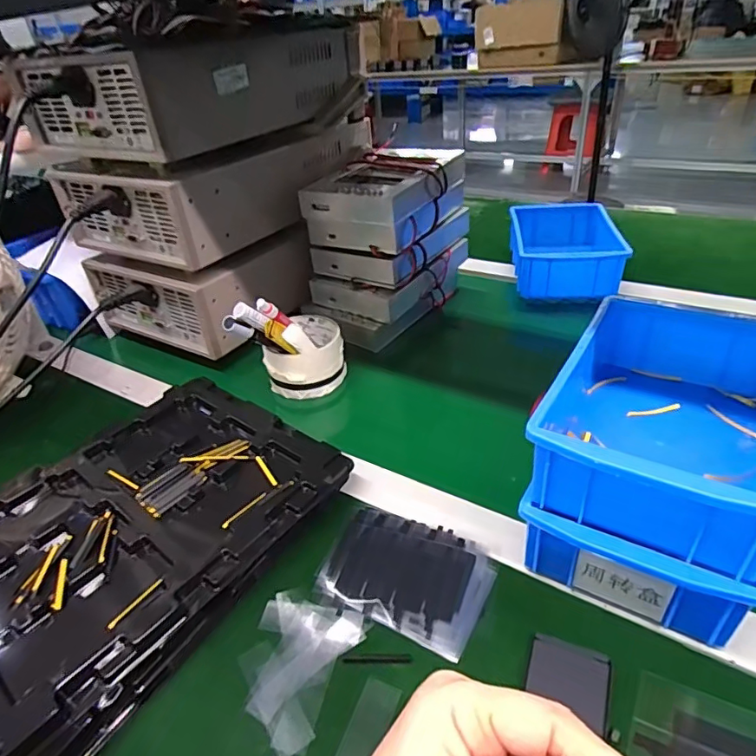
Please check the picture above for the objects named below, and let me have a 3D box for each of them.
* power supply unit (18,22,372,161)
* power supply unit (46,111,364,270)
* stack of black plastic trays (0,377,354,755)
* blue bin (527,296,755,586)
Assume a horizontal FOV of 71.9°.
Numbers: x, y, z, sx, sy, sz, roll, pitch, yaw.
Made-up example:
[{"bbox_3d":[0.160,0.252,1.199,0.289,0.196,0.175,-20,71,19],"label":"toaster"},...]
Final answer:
[{"bbox_3d":[-0.184,-0.329,0.589,0.187,0.095,0.342,18,42,30],"label":"power supply unit"},{"bbox_3d":[-0.177,-0.246,0.644,0.189,0.089,0.343,18,42,30],"label":"power supply unit"},{"bbox_3d":[-0.181,0.104,0.387,0.207,0.027,0.267,20,43,32],"label":"stack of black plastic trays"},{"bbox_3d":[0.192,0.021,0.346,0.132,0.064,0.199,16,41,28],"label":"blue bin"}]

